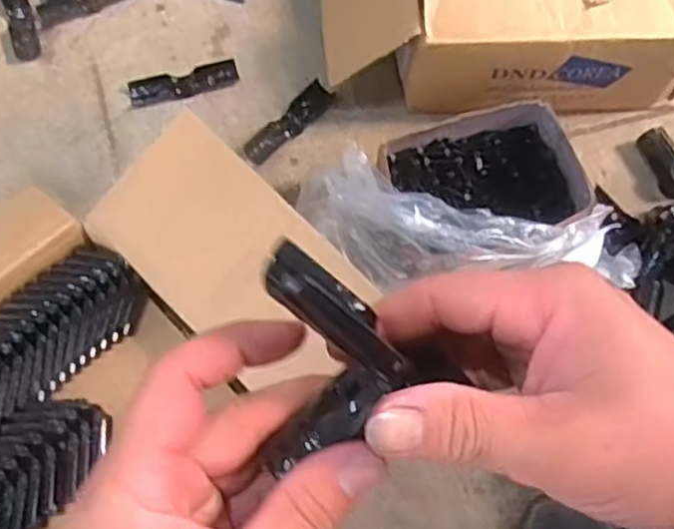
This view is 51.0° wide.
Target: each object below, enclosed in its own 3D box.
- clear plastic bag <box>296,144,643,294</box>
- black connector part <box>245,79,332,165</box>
[{"bbox_3d":[0.127,-0.029,0.674,0.339,0.086,0.163,12,68,3],"label":"clear plastic bag"},{"bbox_3d":[-0.057,-0.163,0.824,0.033,0.017,0.126,40,72,14],"label":"black connector part"}]

